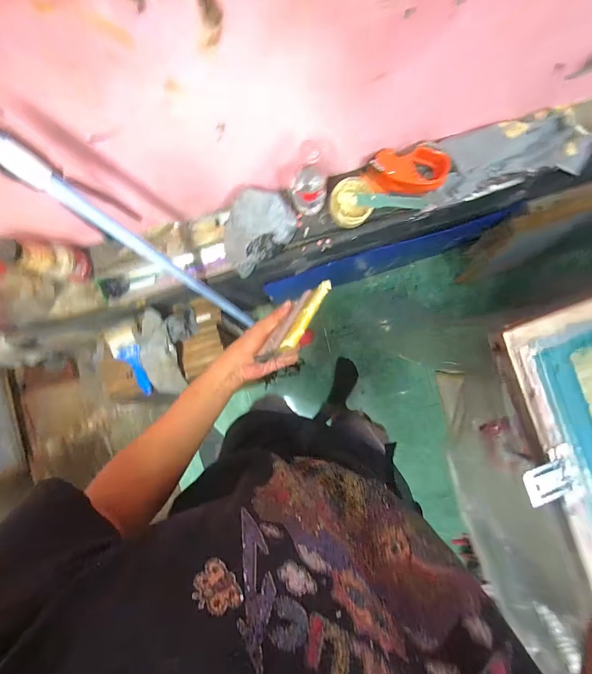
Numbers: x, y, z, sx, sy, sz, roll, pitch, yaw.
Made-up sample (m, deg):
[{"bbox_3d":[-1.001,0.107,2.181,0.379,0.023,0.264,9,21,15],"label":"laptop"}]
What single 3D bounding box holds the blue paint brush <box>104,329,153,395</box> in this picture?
[{"bbox_3d":[-0.492,0.073,0.944,0.082,0.034,0.221,-26,87,1],"label":"blue paint brush"}]

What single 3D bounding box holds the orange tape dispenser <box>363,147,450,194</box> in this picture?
[{"bbox_3d":[0.237,-0.363,0.679,0.179,0.059,0.087,0,87,2],"label":"orange tape dispenser"}]

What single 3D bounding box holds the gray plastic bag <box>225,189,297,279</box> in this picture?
[{"bbox_3d":[-0.087,-0.229,0.679,0.166,0.093,0.119,-35,87,0],"label":"gray plastic bag"}]

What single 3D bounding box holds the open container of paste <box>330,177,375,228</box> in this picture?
[{"bbox_3d":[0.119,-0.291,0.693,0.091,0.043,0.100,1,110,8],"label":"open container of paste"}]

